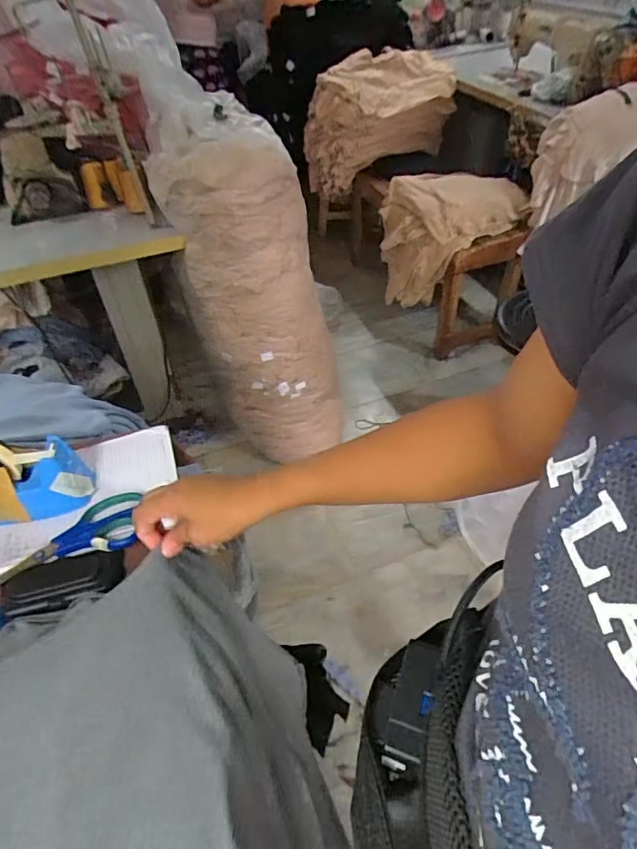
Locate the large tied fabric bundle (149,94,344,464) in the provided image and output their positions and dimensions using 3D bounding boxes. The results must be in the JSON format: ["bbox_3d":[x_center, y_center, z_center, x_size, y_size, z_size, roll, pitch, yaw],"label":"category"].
[{"bbox_3d":[-0.162,-0.319,1.418,0.368,0.895,0.322,-14,47,-10],"label":"large tied fabric bundle"}]

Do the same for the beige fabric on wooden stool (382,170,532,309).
[{"bbox_3d":[0.447,-0.628,1.744,0.441,0.340,0.285,-10,46,-6],"label":"beige fabric on wooden stool"}]

